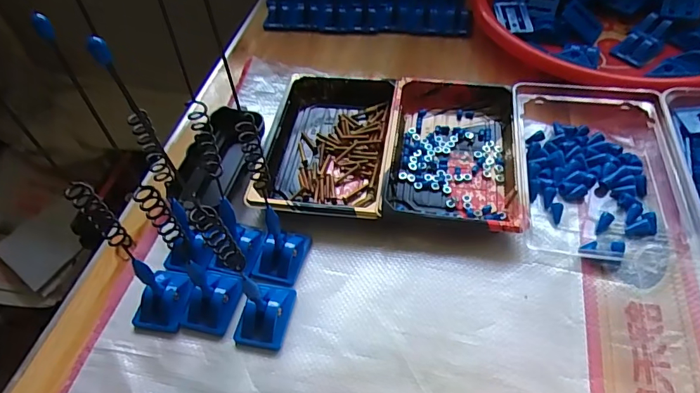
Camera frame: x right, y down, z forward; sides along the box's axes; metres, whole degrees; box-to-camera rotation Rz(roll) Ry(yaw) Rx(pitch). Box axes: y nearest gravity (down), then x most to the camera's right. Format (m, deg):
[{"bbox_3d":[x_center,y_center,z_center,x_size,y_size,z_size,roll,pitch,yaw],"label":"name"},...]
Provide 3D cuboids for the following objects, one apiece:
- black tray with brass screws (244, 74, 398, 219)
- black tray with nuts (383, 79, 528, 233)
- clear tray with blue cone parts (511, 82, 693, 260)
[{"bbox_3d":[-0.017,-0.053,0.415,0.107,0.025,0.175,4,52,9],"label":"black tray with brass screws"},{"bbox_3d":[0.088,-0.039,0.393,0.107,0.024,0.160,3,52,8],"label":"black tray with nuts"},{"bbox_3d":[0.194,-0.030,0.372,0.110,0.034,0.160,1,52,7],"label":"clear tray with blue cone parts"}]

